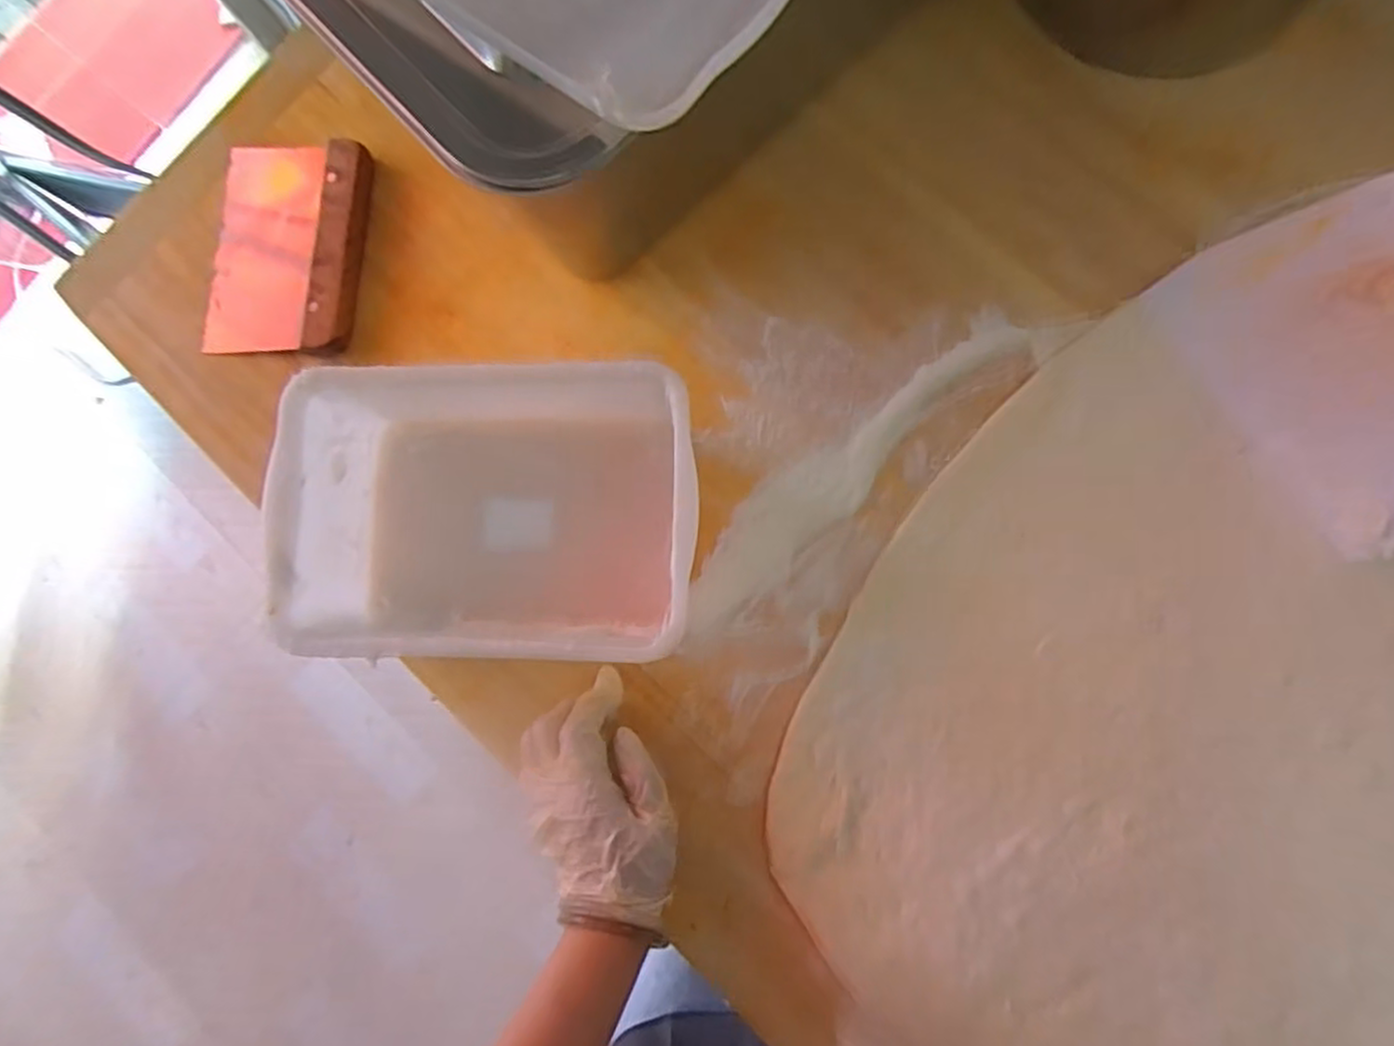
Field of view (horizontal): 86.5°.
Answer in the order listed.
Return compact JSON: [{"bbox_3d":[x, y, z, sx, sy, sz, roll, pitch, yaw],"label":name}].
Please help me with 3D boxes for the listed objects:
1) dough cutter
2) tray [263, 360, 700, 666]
[{"bbox_3d":[-0.278,-0.187,0.497,0.109,0.016,0.144,5,83,6],"label":"dough cutter"},{"bbox_3d":[-0.111,-0.006,0.424,0.221,0.086,0.156,0,82,5],"label":"tray"}]

